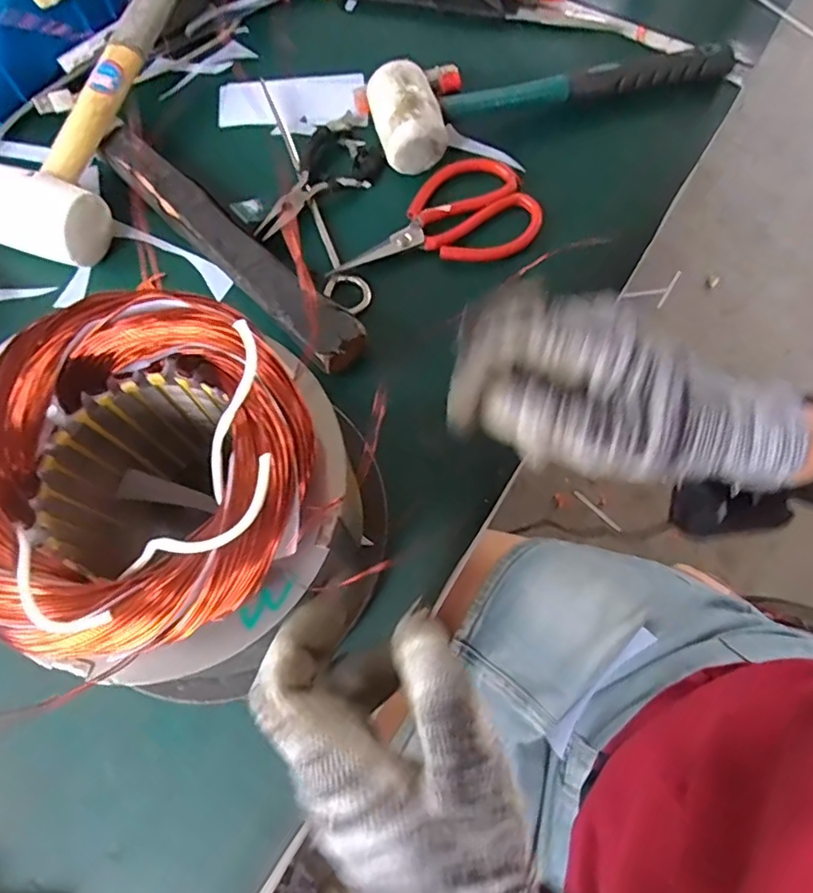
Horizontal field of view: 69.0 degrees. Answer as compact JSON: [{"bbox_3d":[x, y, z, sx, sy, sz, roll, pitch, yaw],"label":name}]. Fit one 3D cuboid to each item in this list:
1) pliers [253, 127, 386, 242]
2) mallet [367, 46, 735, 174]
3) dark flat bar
[{"bbox_3d":[-0.076,-0.206,0.454,0.115,0.015,0.060,-37,74,-10],"label":"pliers"},{"bbox_3d":[0.115,-0.290,0.460,0.289,0.043,0.080,-18,72,-4],"label":"mallet"},{"bbox_3d":[-0.130,-0.145,0.424,0.036,0.031,0.263,-43,75,-12],"label":"dark flat bar"}]

